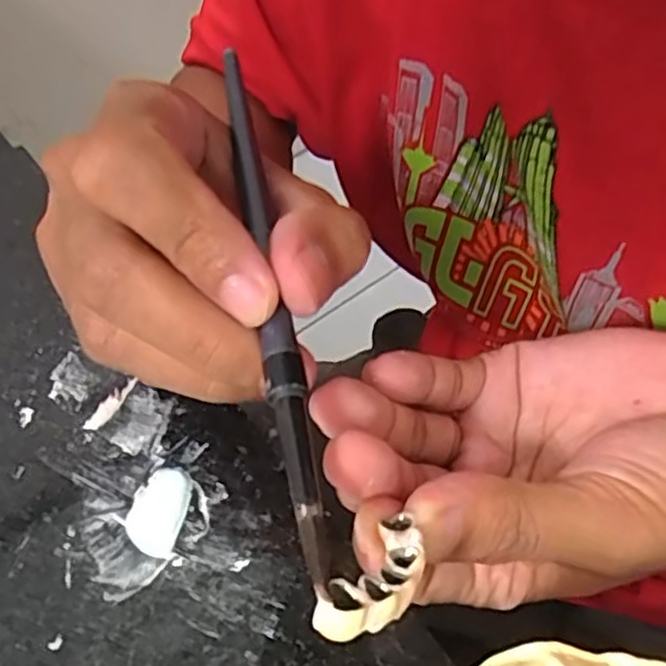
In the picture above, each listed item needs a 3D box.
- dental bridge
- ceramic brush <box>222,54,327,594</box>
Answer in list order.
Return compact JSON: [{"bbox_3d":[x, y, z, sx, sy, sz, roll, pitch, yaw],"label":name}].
[{"bbox_3d":[0.010,0.045,0.129,0.012,0.007,0.034,24,26,21],"label":"dental bridge"},{"bbox_3d":[-0.016,-0.018,0.164,0.007,0.005,0.156,-10,54,-3],"label":"ceramic brush"}]

